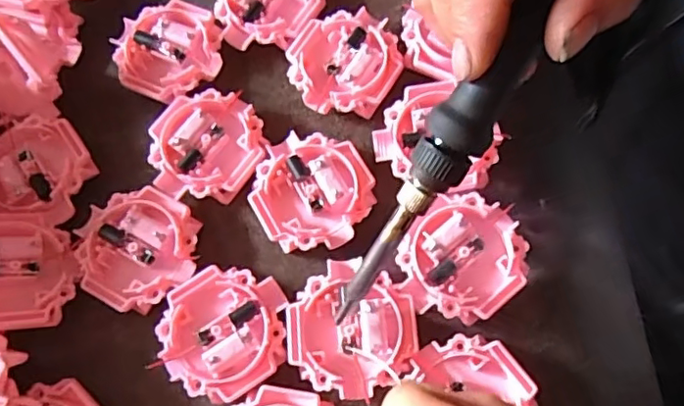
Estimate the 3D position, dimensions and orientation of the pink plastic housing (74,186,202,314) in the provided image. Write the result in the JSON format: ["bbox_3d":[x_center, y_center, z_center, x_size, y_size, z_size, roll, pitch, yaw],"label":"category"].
[{"bbox_3d":[-0.091,0.019,0.261,0.051,0.010,0.051,-1,72,4],"label":"pink plastic housing"}]

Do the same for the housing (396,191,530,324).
[{"bbox_3d":[0.051,0.023,0.248,0.052,0.010,0.048,-1,72,4],"label":"housing"}]

